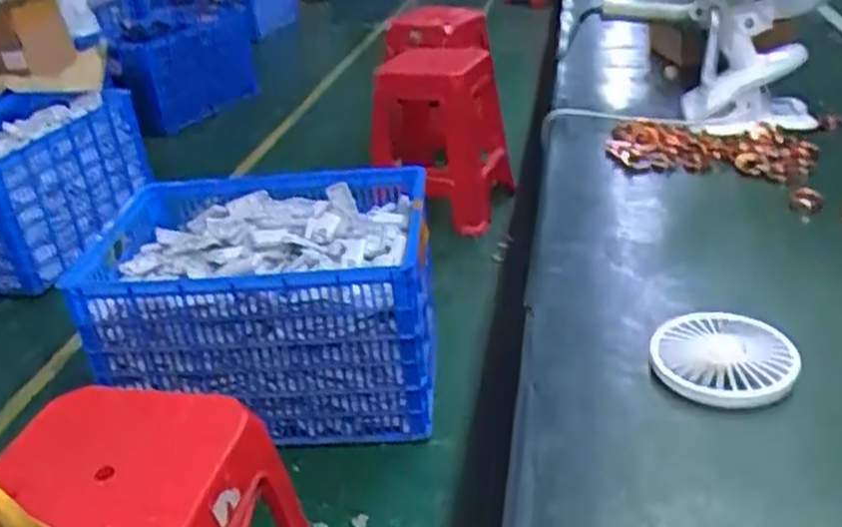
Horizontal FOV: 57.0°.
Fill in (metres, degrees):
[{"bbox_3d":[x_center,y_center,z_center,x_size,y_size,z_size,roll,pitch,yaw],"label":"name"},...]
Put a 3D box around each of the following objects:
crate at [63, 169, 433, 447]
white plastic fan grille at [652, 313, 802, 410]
[{"bbox_3d":[-0.296,0.076,1.591,0.635,0.404,0.443,-5,32,1],"label":"crate"},{"bbox_3d":[0.199,0.062,0.510,0.084,0.020,0.085,-5,28,3],"label":"white plastic fan grille"}]

